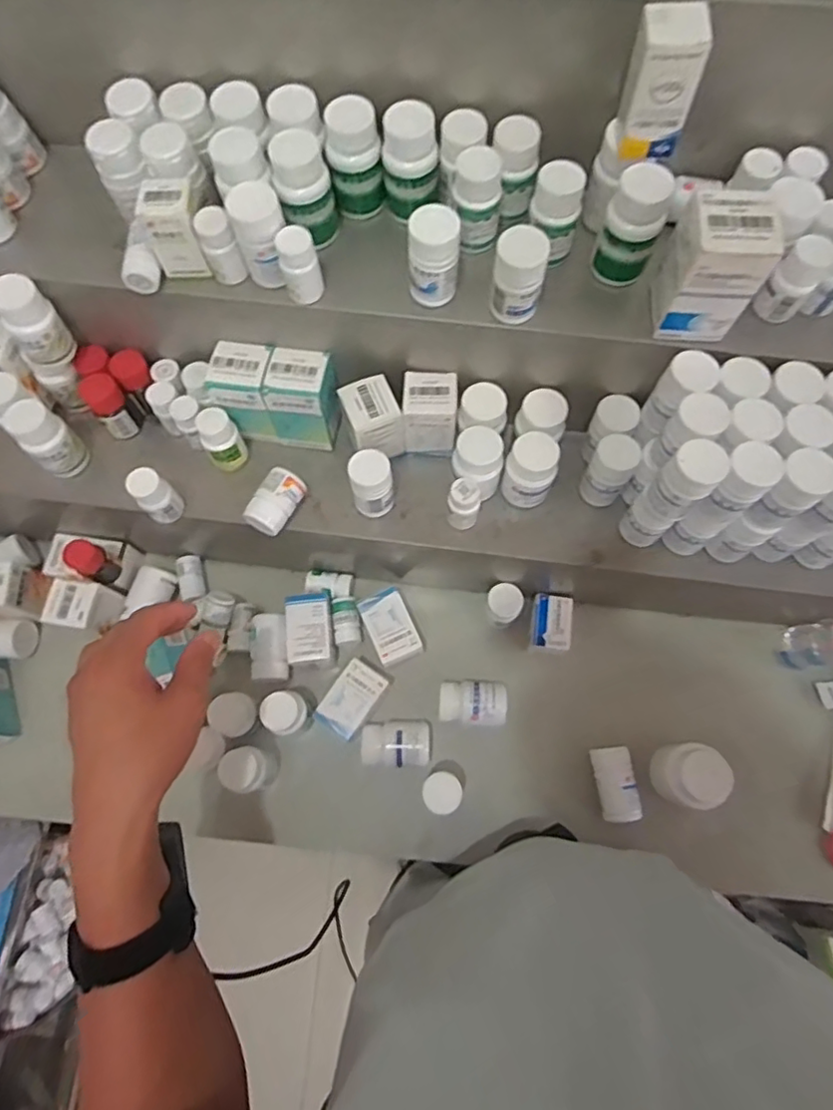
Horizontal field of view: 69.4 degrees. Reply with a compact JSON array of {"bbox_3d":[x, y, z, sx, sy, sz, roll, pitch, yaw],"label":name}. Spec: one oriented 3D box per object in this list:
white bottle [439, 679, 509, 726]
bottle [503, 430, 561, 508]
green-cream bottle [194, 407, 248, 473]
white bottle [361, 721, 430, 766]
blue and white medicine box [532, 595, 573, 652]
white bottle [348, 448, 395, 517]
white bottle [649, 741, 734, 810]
[{"bbox_3d":[0.053,0.138,0.561,0.061,0.039,0.039,5,72,3],"label":"white bottle"},{"bbox_3d":[0.091,-0.066,0.477,0.039,0.059,0.035,22,73,8],"label":"bottle"},{"bbox_3d":[-0.162,-0.095,0.501,0.032,0.053,0.031,0,72,1],"label":"green-cream bottle"},{"bbox_3d":[-0.019,0.174,0.553,0.061,0.039,0.037,-2,72,1],"label":"white bottle"},{"bbox_3d":[0.129,0.065,0.578,0.036,0.024,0.052,6,72,3],"label":"blue and white medicine box"},{"bbox_3d":[-0.035,-0.055,0.481,0.032,0.056,0.035,0,72,1],"label":"white bottle"},{"bbox_3d":[0.236,0.190,0.520,0.051,0.042,0.051,0,72,1],"label":"white bottle"}]

